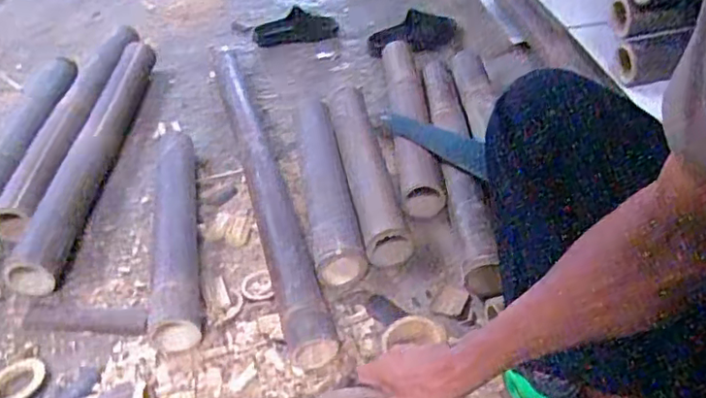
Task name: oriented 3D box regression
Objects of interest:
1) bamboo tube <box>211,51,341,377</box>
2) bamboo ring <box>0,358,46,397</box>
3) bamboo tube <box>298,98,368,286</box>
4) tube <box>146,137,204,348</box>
[{"bbox_3d":[-0.173,-0.056,1.119,0.068,0.071,0.985,-14,39,-10],"label":"bamboo tube"},{"bbox_3d":[-0.451,0.247,0.803,0.071,0.020,0.080,25,48,33],"label":"bamboo ring"},{"bbox_3d":[-0.051,-0.037,1.072,0.072,0.069,0.494,-9,38,-4],"label":"bamboo tube"},{"bbox_3d":[-0.285,0.064,0.976,0.072,0.069,0.420,-11,39,-6],"label":"tube"}]

